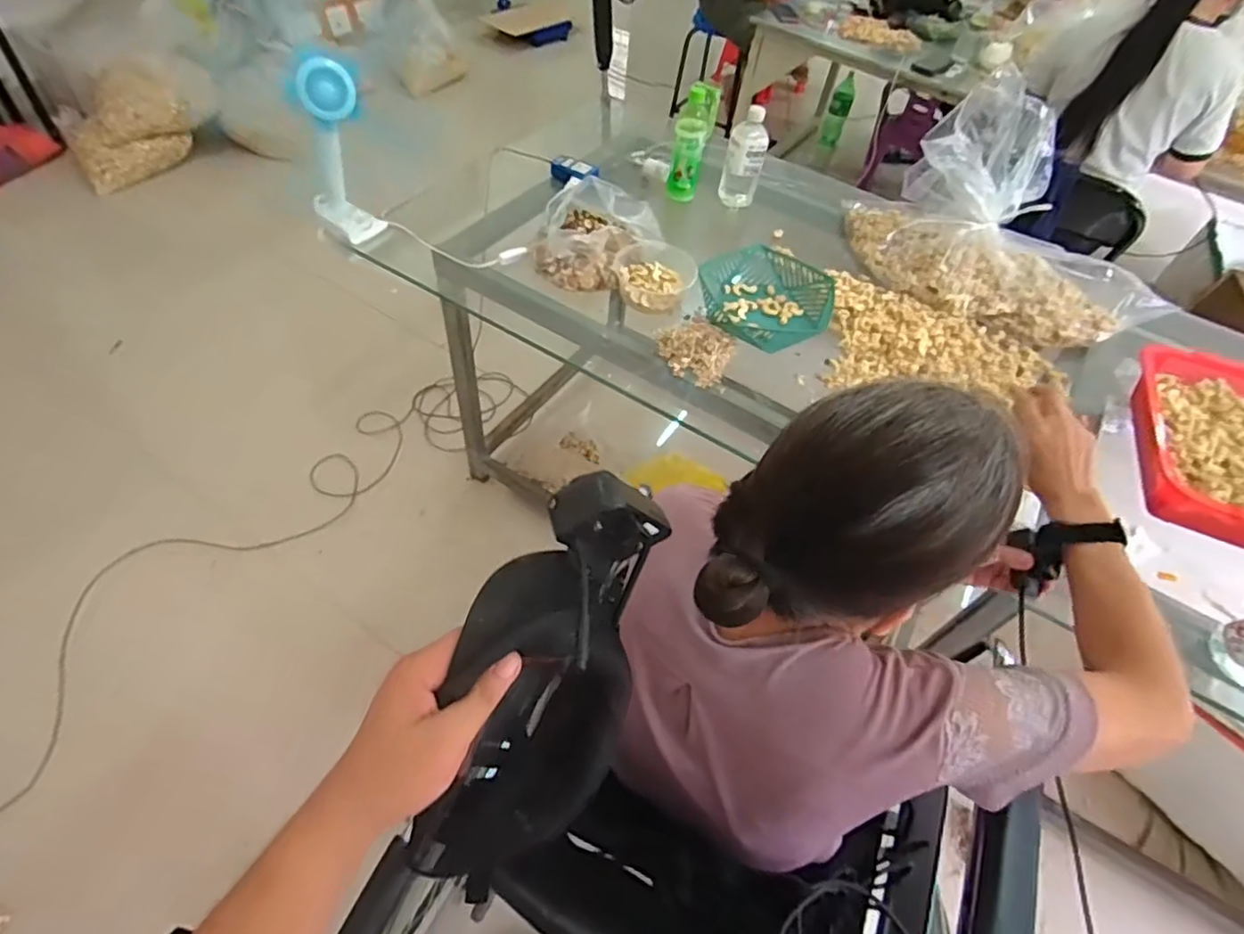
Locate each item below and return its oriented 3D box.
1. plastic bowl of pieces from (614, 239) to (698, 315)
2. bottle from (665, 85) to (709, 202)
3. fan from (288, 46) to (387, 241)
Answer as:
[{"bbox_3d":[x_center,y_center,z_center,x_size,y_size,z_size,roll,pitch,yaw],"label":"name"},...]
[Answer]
[{"bbox_3d":[0.061,-0.340,1.100,0.139,0.054,0.153,-3,53,-8],"label":"plastic bowl of pieces"},{"bbox_3d":[0.136,-0.649,1.267,0.067,0.203,0.065,11,52,3],"label":"bottle"},{"bbox_3d":[-0.485,-0.537,1.042,0.098,0.290,0.093,-34,63,-28],"label":"fan"}]

